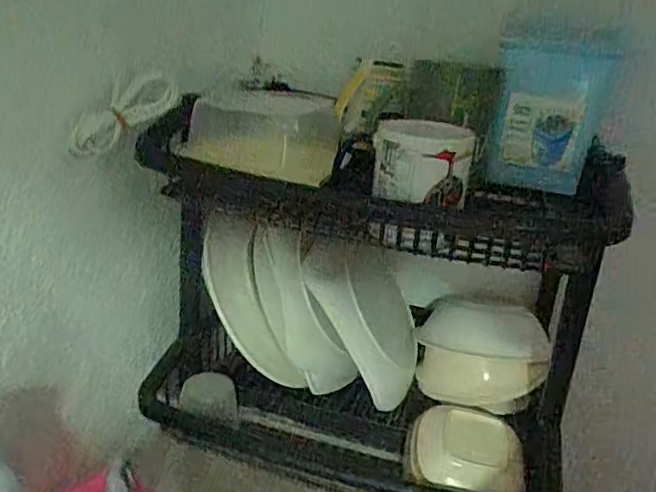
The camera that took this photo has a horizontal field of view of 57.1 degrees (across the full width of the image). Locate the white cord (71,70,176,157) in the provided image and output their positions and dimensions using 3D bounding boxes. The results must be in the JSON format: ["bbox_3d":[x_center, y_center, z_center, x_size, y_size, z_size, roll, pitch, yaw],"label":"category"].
[{"bbox_3d":[-0.191,-0.122,0.551,0.107,0.040,0.026,-39,30,-8],"label":"white cord"}]

